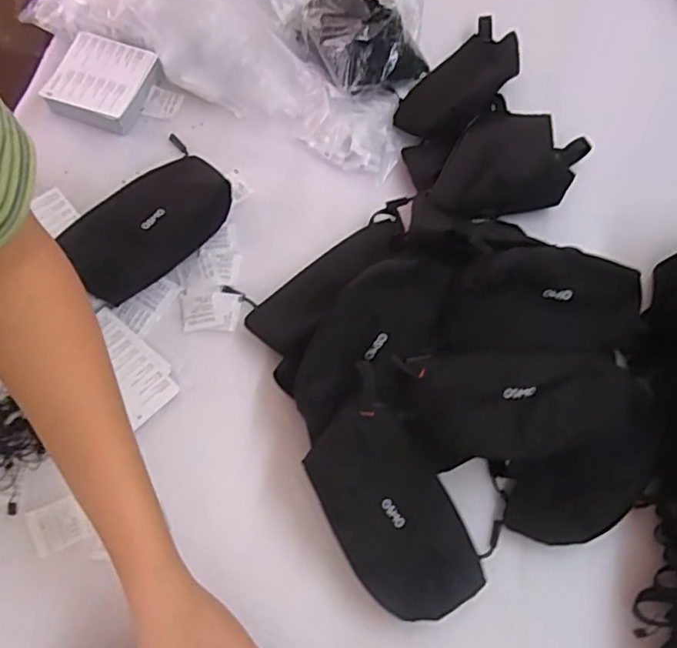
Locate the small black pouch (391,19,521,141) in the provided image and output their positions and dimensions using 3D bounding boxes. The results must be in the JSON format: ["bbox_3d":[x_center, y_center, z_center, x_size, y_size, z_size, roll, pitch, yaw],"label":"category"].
[{"bbox_3d":[0.148,-0.289,0.699,0.086,0.030,0.202,36,69,9],"label":"small black pouch"}]

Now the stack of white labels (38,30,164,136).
[{"bbox_3d":[-0.265,-0.268,0.656,0.100,0.031,0.101,19,67,2],"label":"stack of white labels"}]

